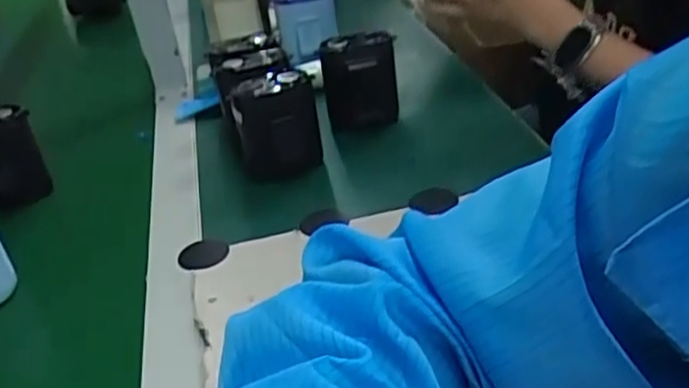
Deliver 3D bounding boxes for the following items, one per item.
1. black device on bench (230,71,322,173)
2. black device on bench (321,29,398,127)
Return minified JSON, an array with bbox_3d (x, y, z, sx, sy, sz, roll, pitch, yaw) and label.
[{"bbox_3d":[-0.055,-0.057,0.582,0.066,0.078,0.046,-10,32,-4],"label":"black device on bench"},{"bbox_3d":[0.015,-0.106,0.644,0.068,0.077,0.054,-8,32,0],"label":"black device on bench"}]

